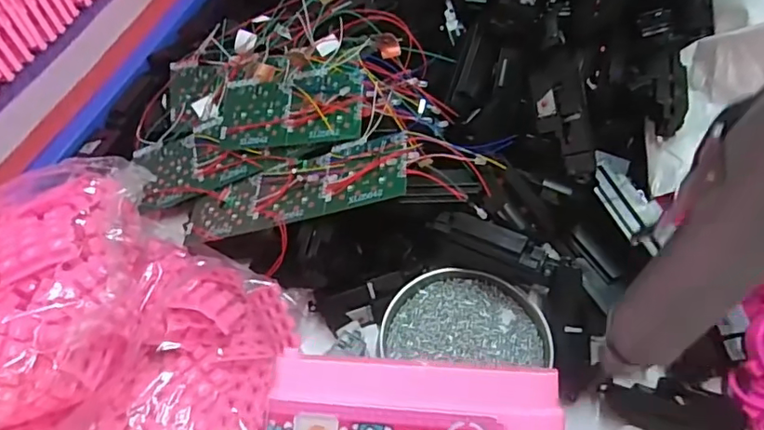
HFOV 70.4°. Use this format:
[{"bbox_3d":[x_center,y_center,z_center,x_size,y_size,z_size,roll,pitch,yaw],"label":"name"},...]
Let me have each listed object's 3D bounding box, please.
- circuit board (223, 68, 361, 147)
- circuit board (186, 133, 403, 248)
[{"bbox_3d":[-0.087,-0.101,0.506,0.145,0.012,0.070,-2,75,20],"label":"circuit board"},{"bbox_3d":[-0.081,-0.021,0.478,0.217,0.008,0.068,-14,51,20],"label":"circuit board"}]

